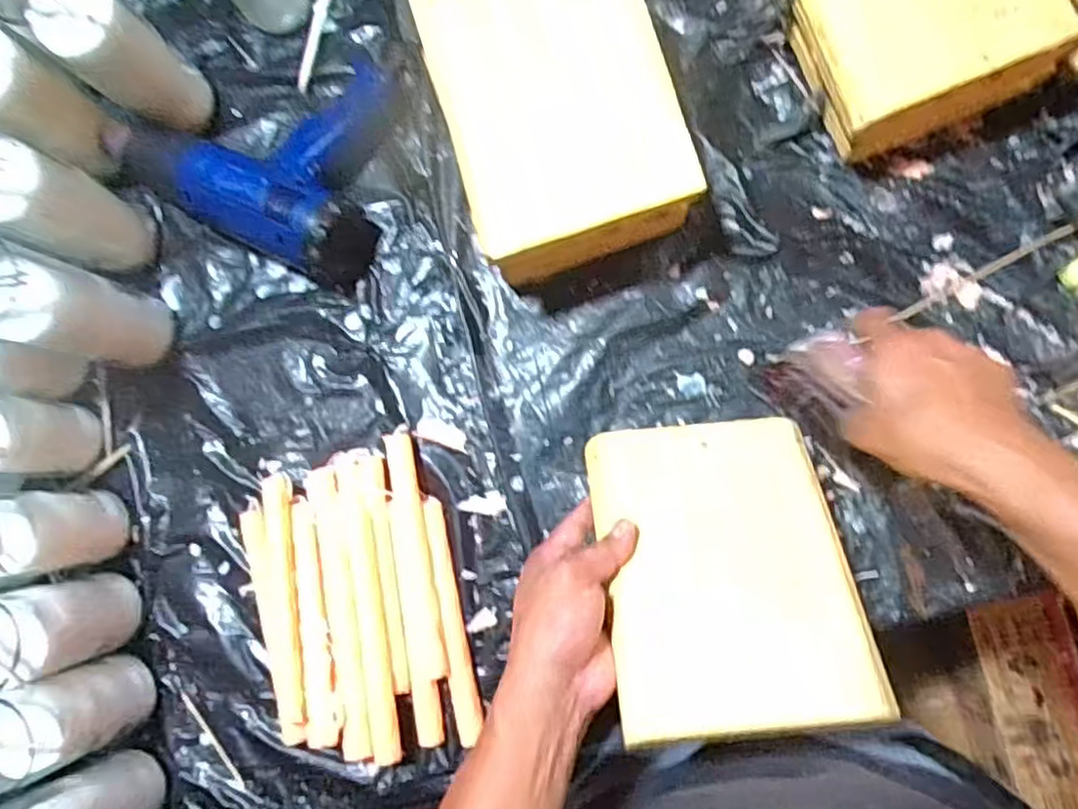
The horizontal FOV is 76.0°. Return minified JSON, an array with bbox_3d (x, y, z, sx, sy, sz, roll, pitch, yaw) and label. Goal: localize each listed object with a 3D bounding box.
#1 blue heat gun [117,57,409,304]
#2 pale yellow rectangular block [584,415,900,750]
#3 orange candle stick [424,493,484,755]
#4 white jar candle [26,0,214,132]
[{"bbox_3d":[-0.213,-0.224,0.600,0.193,0.068,0.191,26,87,9],"label":"blue heat gun"},{"bbox_3d":[0.120,0.099,0.455,0.156,0.012,0.208,-7,55,4],"label":"pale yellow rectangular block"},{"bbox_3d":[-0.072,0.174,0.562,0.018,0.014,0.195,-13,82,6],"label":"orange candle stick"},{"bbox_3d":[-0.348,-0.292,0.583,0.071,0.151,0.067,41,90,10],"label":"white jar candle"}]

